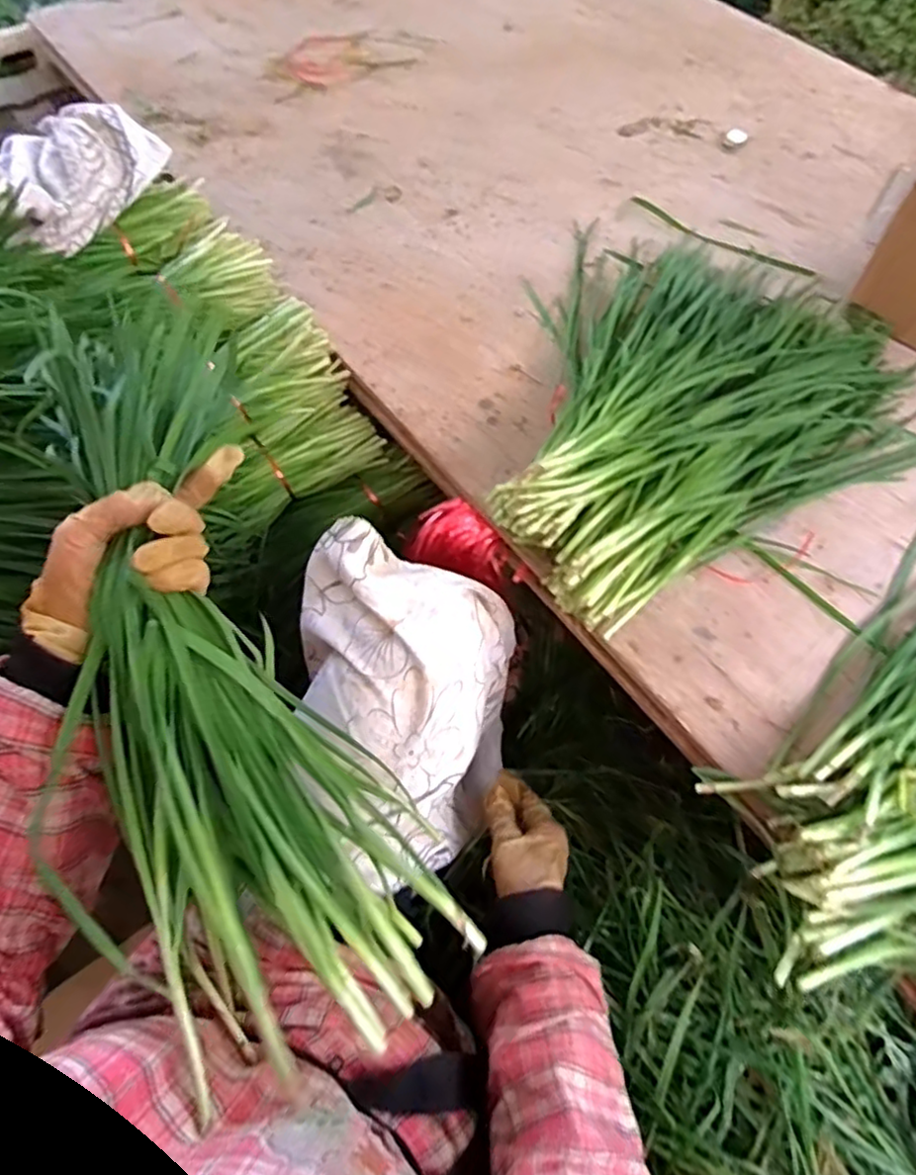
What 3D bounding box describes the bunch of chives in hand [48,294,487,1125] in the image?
[{"bbox_3d":[-0.142,0.050,0.399,0.158,0.114,0.430,-20,82,-7],"label":"bunch of chives in hand"}]

